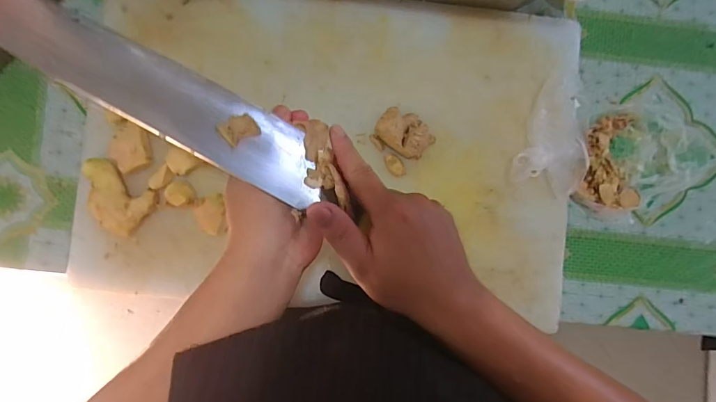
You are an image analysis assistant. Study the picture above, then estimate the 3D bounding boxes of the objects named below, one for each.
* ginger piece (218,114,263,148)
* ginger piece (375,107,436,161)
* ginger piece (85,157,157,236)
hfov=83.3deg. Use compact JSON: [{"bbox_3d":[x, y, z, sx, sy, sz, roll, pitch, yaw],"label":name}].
[{"bbox_3d":[-0.076,-0.046,0.259,0.028,0.004,0.017,-41,110,-40],"label":"ginger piece"},{"bbox_3d":[0.056,-0.082,0.480,0.066,0.027,0.050,38,86,0],"label":"ginger piece"},{"bbox_3d":[-0.283,-0.006,0.464,0.087,0.034,0.059,36,86,0],"label":"ginger piece"}]

